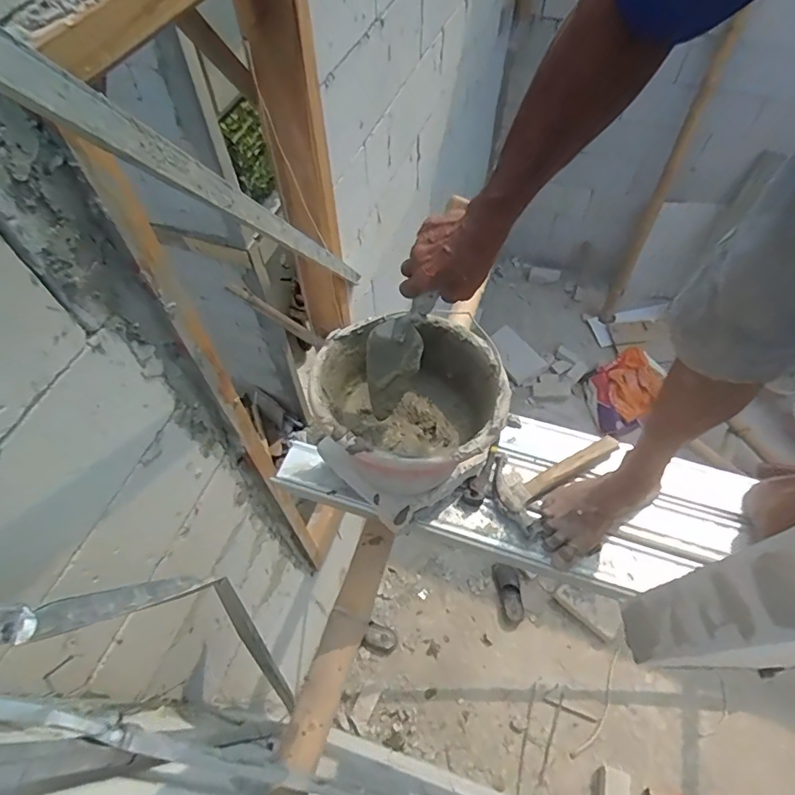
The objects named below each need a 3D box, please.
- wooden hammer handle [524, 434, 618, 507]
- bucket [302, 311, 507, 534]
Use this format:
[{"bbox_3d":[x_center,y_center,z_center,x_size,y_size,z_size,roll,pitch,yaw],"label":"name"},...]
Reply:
[{"bbox_3d":[0.274,0.113,0.797,0.190,0.019,0.032,-26,61,-15],"label":"wooden hammer handle"},{"bbox_3d":[0.018,0.023,0.689,0.237,0.182,0.228,0,58,0],"label":"bucket"}]

